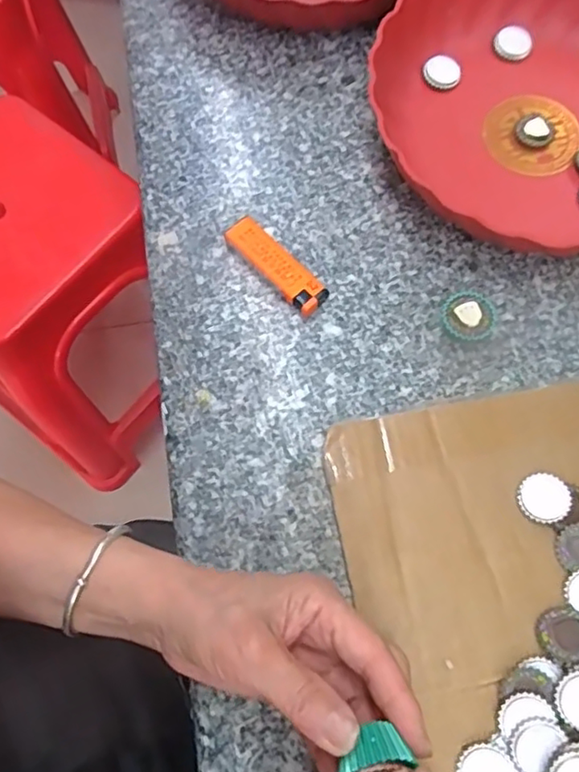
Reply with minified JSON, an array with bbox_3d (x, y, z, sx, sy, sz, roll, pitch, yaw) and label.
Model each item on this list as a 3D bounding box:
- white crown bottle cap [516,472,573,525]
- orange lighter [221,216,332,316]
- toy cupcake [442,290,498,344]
[{"bbox_3d":[0.146,0.064,0.344,0.029,0.004,0.028,-1,71,2],"label":"white crown bottle cap"},{"bbox_3d":[-0.009,-0.080,0.400,0.079,0.014,0.022,43,77,15],"label":"orange lighter"},{"bbox_3d":[0.116,-0.042,0.383,0.037,0.020,0.032,4,71,3],"label":"toy cupcake"}]

